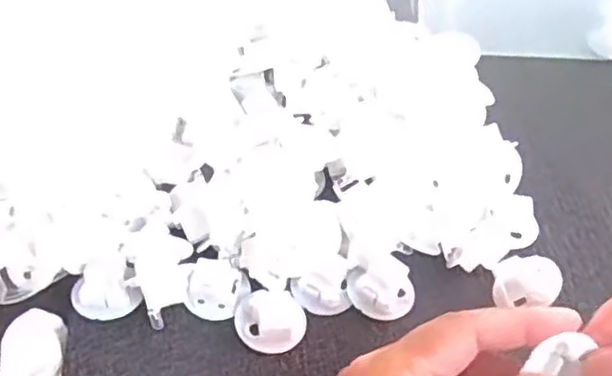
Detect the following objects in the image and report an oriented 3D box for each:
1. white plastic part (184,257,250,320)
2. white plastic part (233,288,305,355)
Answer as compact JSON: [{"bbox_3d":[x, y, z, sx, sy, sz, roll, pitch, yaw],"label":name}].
[{"bbox_3d":[-0.042,0.048,0.322,0.030,0.012,0.025,0,51,-5],"label":"white plastic part"},{"bbox_3d":[-0.016,0.060,0.315,0.032,0.011,0.029,-11,52,-13],"label":"white plastic part"}]

